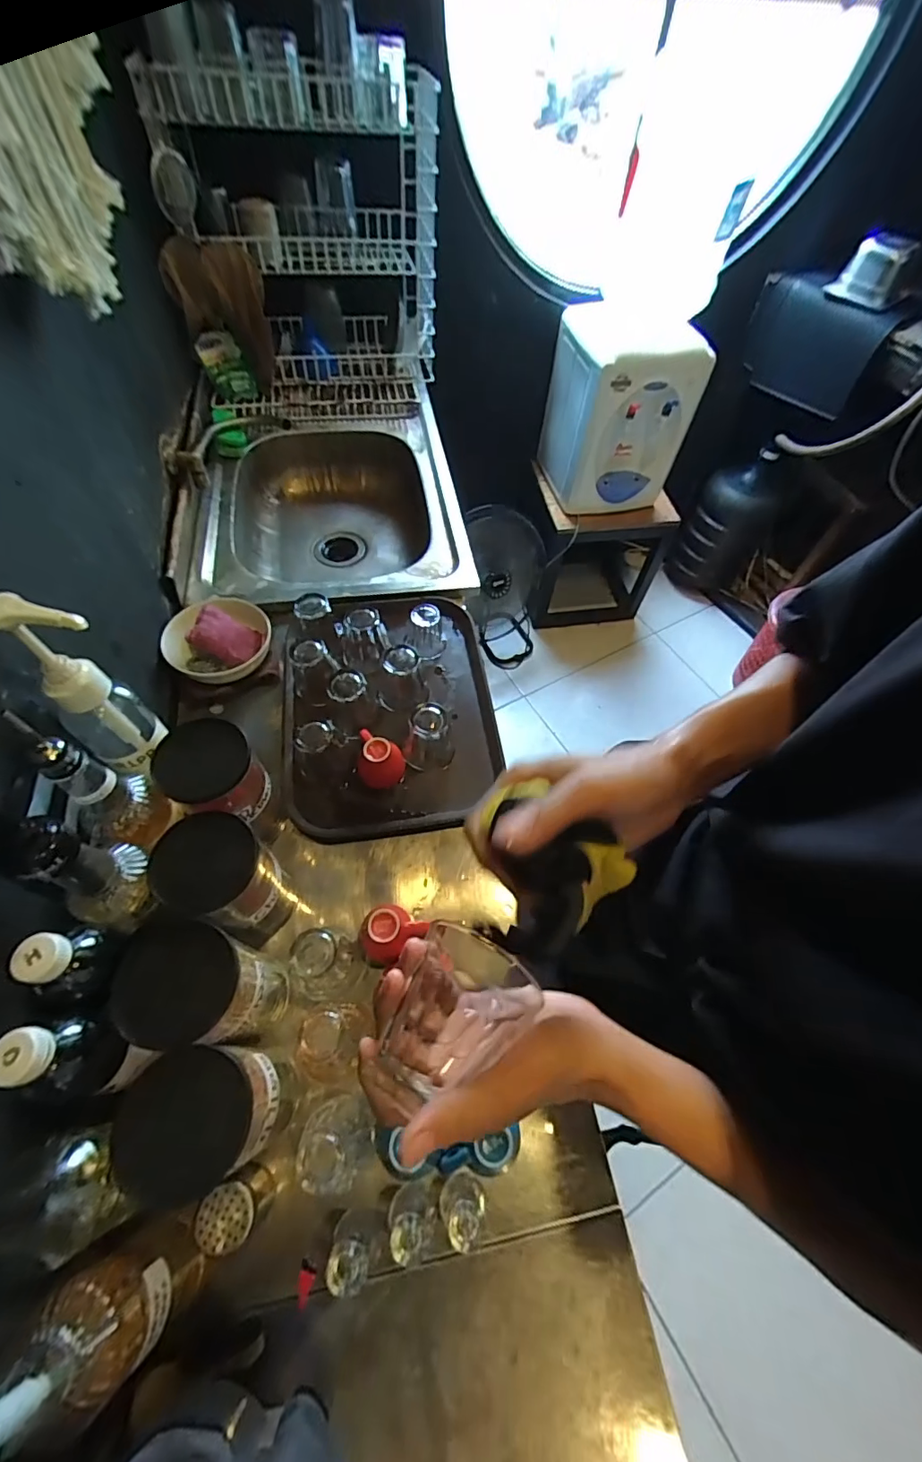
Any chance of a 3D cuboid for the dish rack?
[{"bbox_3d":[-0.275,-0.937,0.986,0.440,0.467,0.315,-2,59,-5],"label":"dish rack"}]

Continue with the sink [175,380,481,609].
[{"bbox_3d":[-0.259,-0.427,1.029,0.475,0.187,0.534,-8,60,-9],"label":"sink"}]

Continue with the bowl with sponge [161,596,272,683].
[{"bbox_3d":[-0.363,-0.132,0.748,0.146,0.069,0.138,2,59,-3],"label":"bowl with sponge"}]

